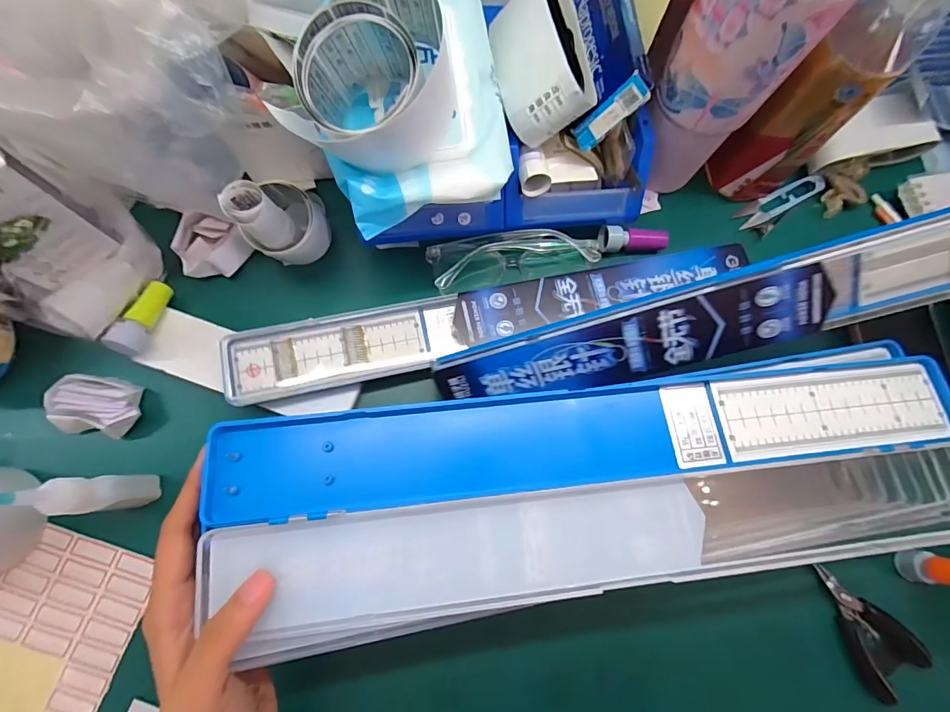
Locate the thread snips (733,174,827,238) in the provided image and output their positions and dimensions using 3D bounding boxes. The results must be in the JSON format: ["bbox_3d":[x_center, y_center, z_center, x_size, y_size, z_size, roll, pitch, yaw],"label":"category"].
[{"bbox_3d":[0.301,-0.149,0.426,0.100,0.010,0.032,-31,80,-10],"label":"thread snips"}]

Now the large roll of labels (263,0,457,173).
[{"bbox_3d":[-0.059,-0.162,0.253,0.091,0.050,0.096,1,76,-4],"label":"large roll of labels"}]

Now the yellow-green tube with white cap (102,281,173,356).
[{"bbox_3d":[-0.255,-0.030,0.333,0.017,0.015,0.060,20,68,0],"label":"yellow-green tube with white cap"}]

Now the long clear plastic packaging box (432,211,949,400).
[{"bbox_3d":[0.167,-0.030,0.296,0.402,0.030,0.062,-15,114,9],"label":"long clear plastic packaging box"}]

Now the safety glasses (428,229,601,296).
[{"bbox_3d":[0.034,-0.088,0.377,0.144,0.032,0.047,-12,77,-7],"label":"safety glasses"}]

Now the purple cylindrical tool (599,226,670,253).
[{"bbox_3d":[0.143,-0.104,0.392,0.062,0.020,0.022,0,76,-4],"label":"purple cylindrical tool"}]

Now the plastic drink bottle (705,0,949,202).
[{"bbox_3d":[0.262,-0.194,0.334,0.065,0.176,0.065,43,77,7],"label":"plastic drink bottle"}]

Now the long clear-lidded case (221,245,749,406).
[{"bbox_3d":[0.021,-0.032,0.363,0.421,0.036,0.055,-12,77,-7],"label":"long clear-lidded case"}]

